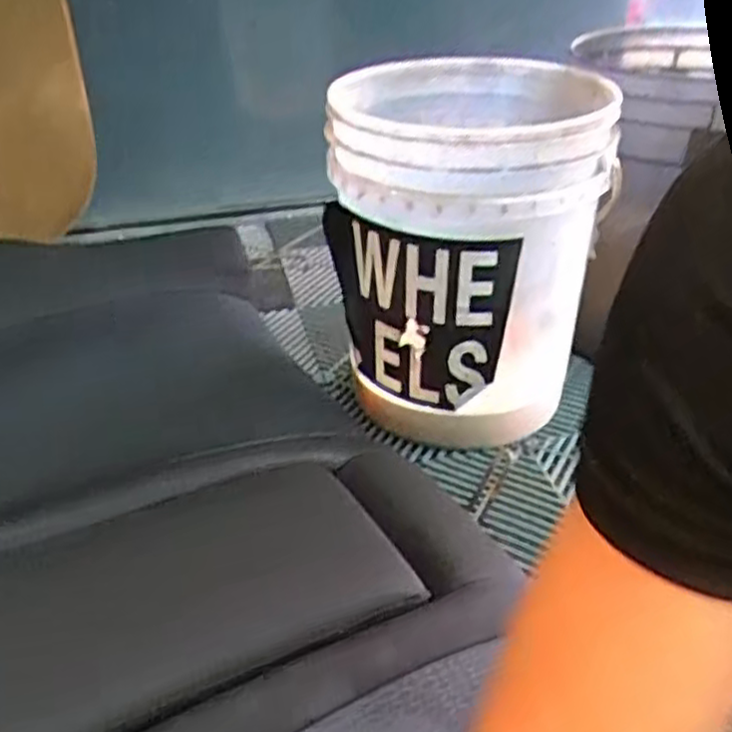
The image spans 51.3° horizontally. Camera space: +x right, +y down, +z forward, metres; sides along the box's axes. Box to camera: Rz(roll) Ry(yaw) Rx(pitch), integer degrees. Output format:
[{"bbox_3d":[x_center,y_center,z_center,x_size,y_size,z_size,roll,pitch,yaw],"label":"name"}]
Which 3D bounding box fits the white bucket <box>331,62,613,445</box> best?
[{"bbox_3d":[0.110,-0.118,0.834,0.272,0.359,0.278,5,32,11],"label":"white bucket"}]

